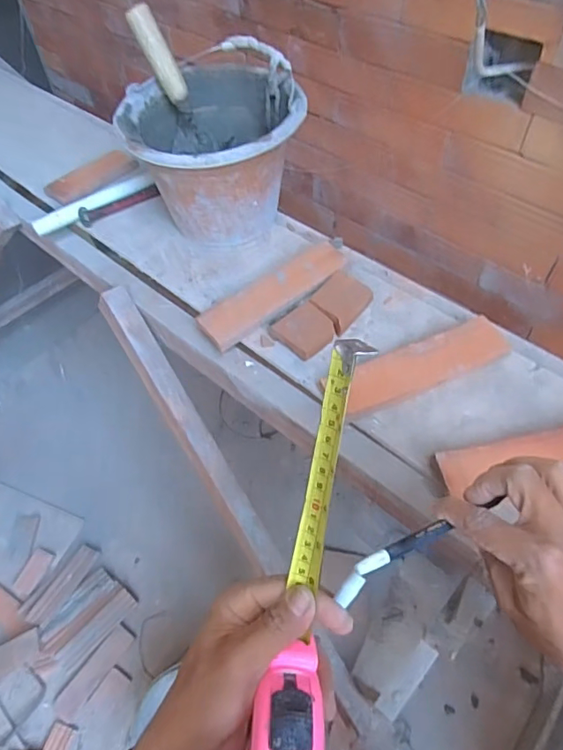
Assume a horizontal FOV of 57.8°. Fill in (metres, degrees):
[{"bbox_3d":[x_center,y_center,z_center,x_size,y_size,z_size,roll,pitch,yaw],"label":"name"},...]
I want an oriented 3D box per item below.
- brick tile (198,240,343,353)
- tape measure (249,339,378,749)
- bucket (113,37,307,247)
[{"bbox_3d":[-0.008,-0.109,0.689,0.222,0.026,0.061,-34,59,-20],"label":"brick tile"},{"bbox_3d":[0.012,0.114,0.288,0.043,0.064,0.259,6,83,7],"label":"tape measure"},{"bbox_3d":[-0.087,-0.309,0.733,0.228,0.191,0.240,-1,54,2],"label":"bucket"}]

